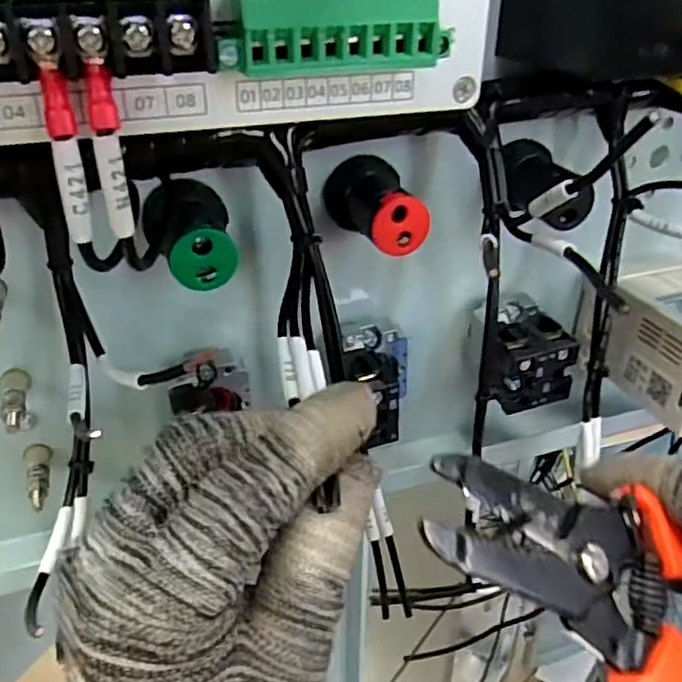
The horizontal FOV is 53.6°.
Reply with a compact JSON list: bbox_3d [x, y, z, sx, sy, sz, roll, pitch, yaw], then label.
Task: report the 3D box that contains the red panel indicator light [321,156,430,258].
[{"bbox_3d":[0.013,-0.047,0.237,0.026,0.025,0.038,-12,34,-19],"label":"red panel indicator light"}]

